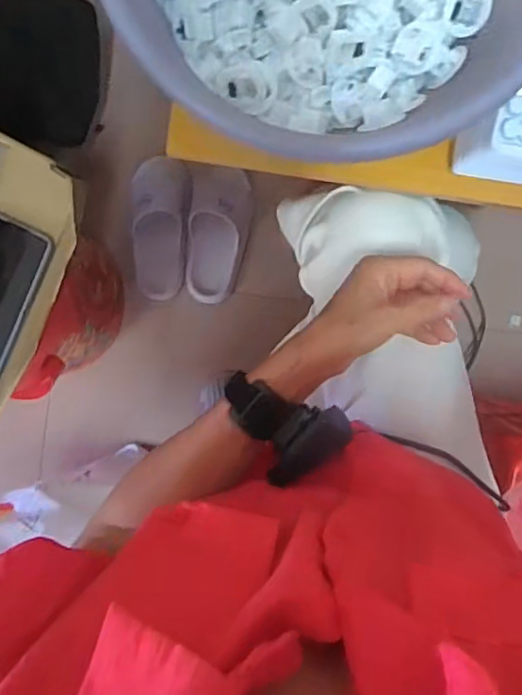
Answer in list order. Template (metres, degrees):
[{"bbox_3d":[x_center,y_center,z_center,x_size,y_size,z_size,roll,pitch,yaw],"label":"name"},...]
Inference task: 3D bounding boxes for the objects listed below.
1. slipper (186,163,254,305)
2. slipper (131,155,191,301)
[{"bbox_3d":[-0.067,-0.183,0.899,0.104,0.081,0.220,4,95,-1],"label":"slipper"},{"bbox_3d":[-0.162,-0.192,0.895,0.088,0.066,0.227,2,95,-1],"label":"slipper"}]

